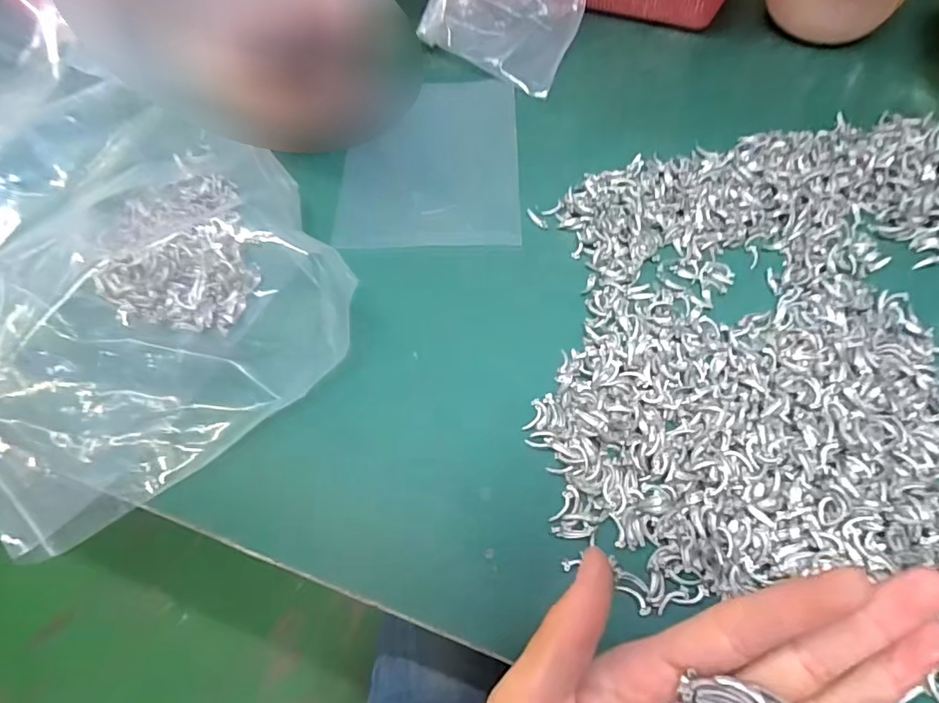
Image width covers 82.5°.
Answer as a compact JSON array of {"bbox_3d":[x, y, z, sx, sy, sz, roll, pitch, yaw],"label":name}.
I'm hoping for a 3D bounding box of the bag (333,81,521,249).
[{"bbox_3d":[-0.032,-0.168,0.468,0.145,0.008,0.199,0,61,1],"label":"bag"}]

